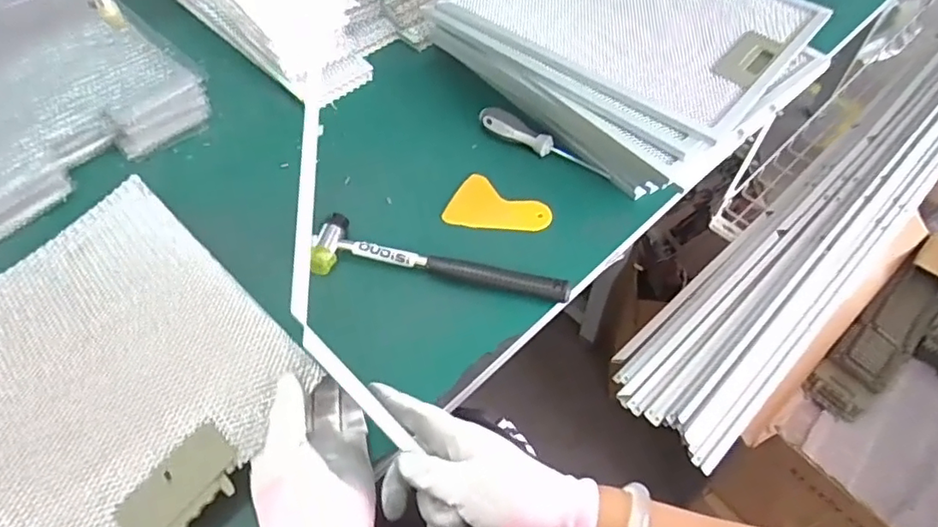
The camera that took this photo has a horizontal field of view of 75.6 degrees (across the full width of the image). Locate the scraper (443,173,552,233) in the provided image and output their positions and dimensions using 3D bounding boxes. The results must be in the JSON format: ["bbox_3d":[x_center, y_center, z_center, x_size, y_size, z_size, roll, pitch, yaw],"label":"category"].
[{"bbox_3d":[0.030,-0.054,0.619,0.101,0.005,0.067,22,58,15],"label":"scraper"}]

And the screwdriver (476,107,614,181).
[{"bbox_3d":[0.078,-0.129,0.658,0.156,0.023,0.027,30,60,19],"label":"screwdriver"}]

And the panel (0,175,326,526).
[{"bbox_3d":[-0.302,0.082,0.490,0.319,0.015,0.243,39,72,26],"label":"panel"}]

